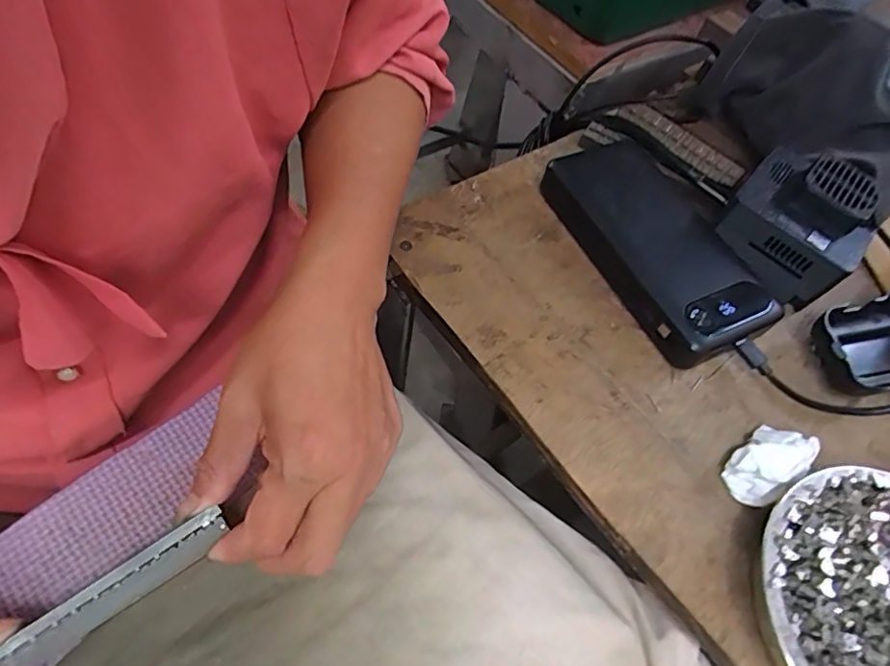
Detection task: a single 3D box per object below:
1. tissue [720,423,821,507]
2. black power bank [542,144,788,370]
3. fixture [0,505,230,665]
[{"bbox_3d":[0.158,0.063,0.266,0.041,0.022,0.026,-31,67,-23],"label":"tissue"},{"bbox_3d":[0.127,-0.059,0.328,0.075,0.025,0.158,-19,63,-18],"label":"black power bank"},{"bbox_3d":[-0.133,0.105,0.217,0.094,0.005,0.017,-32,98,-21],"label":"fixture"}]

